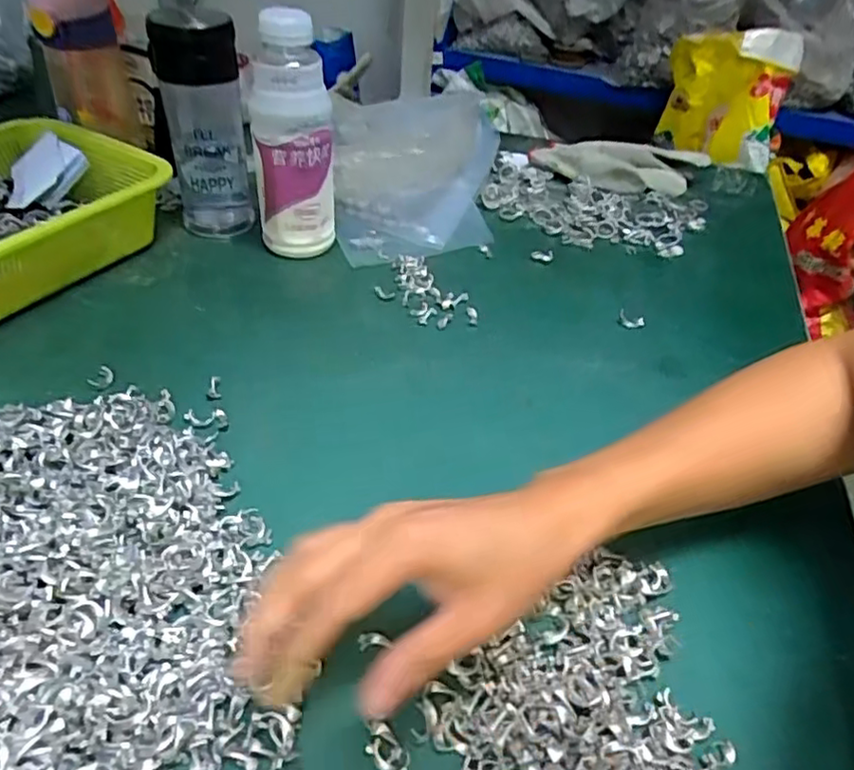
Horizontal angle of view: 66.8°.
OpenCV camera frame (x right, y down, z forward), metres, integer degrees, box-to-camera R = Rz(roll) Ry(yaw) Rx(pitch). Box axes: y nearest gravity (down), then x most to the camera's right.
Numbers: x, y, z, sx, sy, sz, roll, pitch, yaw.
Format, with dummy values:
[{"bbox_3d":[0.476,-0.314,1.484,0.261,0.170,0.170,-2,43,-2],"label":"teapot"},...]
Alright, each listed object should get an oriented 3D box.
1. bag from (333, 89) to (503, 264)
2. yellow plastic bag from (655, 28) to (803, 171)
[{"bbox_3d":[-0.011,-0.241,0.715,0.181,0.093,0.296,1,40,-6],"label":"bag"},{"bbox_3d":[0.715,-0.695,1.552,0.276,0.295,0.191,18,41,13],"label":"yellow plastic bag"}]

